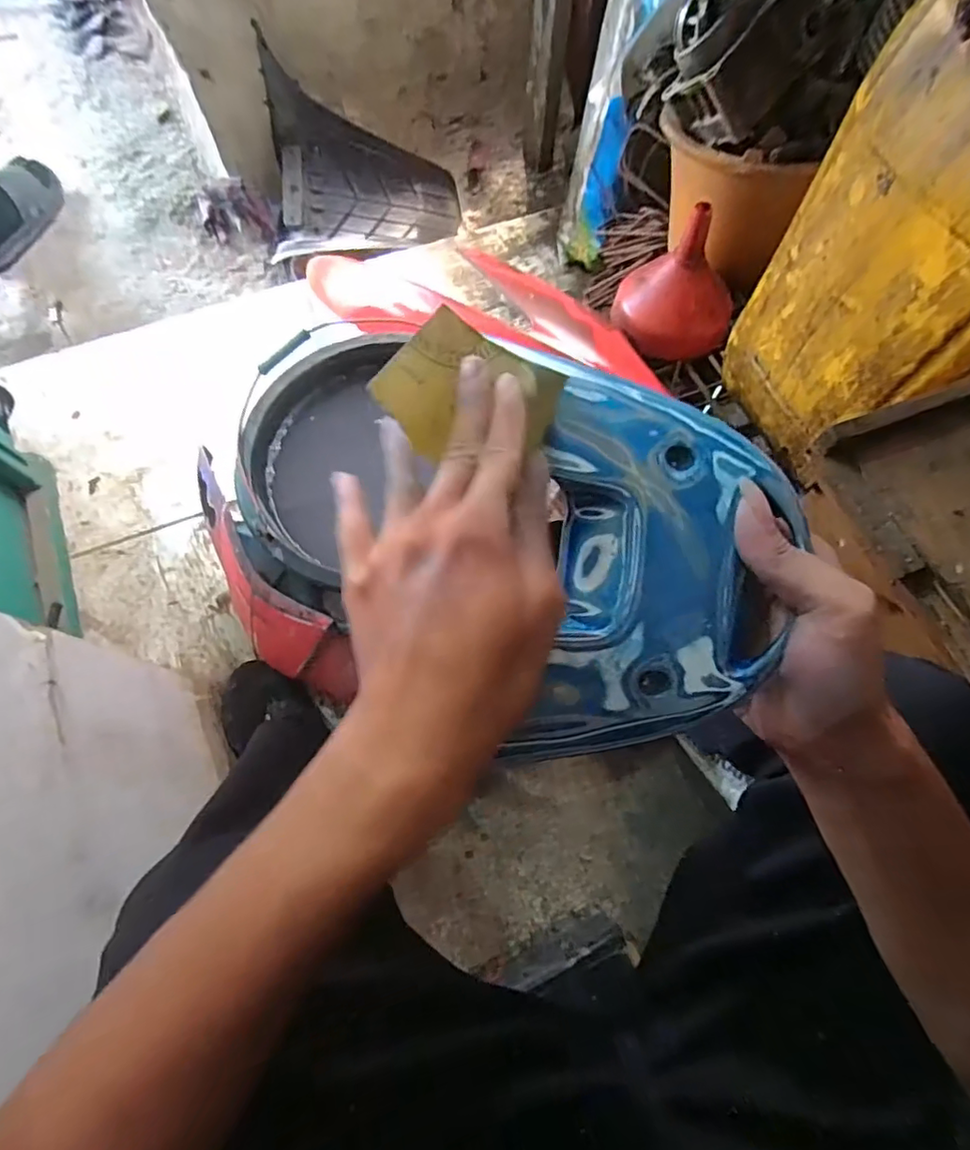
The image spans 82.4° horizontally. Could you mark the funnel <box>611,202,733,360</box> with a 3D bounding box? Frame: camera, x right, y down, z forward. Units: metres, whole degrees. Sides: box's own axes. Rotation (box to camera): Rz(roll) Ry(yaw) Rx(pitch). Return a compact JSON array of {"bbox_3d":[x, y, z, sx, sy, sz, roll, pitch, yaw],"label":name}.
[{"bbox_3d":[0.234,-0.349,0.657,0.139,0.124,0.121,20,72,6],"label":"funnel"}]

